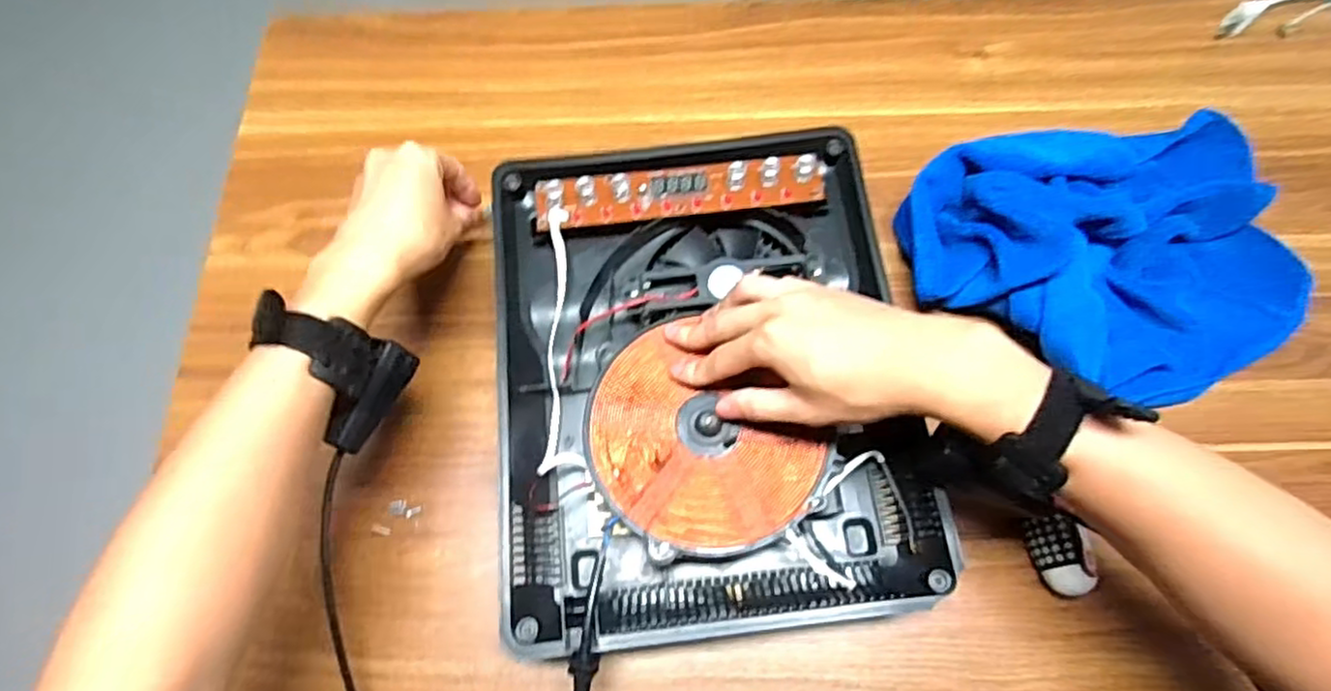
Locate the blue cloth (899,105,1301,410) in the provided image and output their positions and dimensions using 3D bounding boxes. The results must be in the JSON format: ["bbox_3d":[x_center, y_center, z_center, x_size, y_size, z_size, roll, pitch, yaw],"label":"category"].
[{"bbox_3d":[0.334,-0.066,0.505,0.298,0.077,0.203,-15,69,-4],"label":"blue cloth"}]

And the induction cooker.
[{"bbox_3d":[0.025,0.013,0.484,0.267,0.053,0.343,-6,69,-1],"label":"induction cooker"}]

